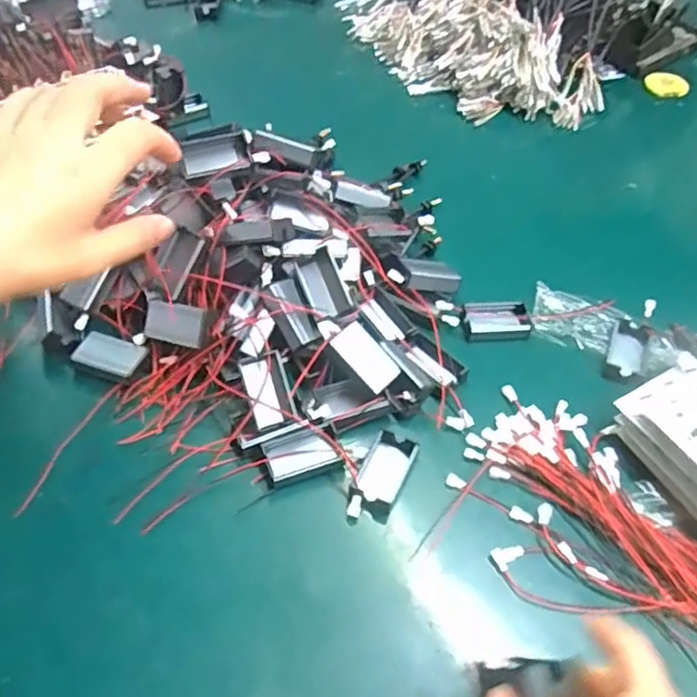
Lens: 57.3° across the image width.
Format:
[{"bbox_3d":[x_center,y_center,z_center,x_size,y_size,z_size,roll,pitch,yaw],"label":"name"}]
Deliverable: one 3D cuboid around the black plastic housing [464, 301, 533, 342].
[{"bbox_3d":[0.120,-0.022,0.518,0.053,0.013,0.033,-1,54,-2],"label":"black plastic housing"}]

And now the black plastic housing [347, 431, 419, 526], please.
[{"bbox_3d":[0.022,0.087,0.427,0.028,0.014,0.063,22,56,15],"label":"black plastic housing"}]

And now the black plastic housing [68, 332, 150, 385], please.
[{"bbox_3d":[-0.179,0.006,0.474,0.056,0.010,0.028,16,55,11],"label":"black plastic housing"}]

